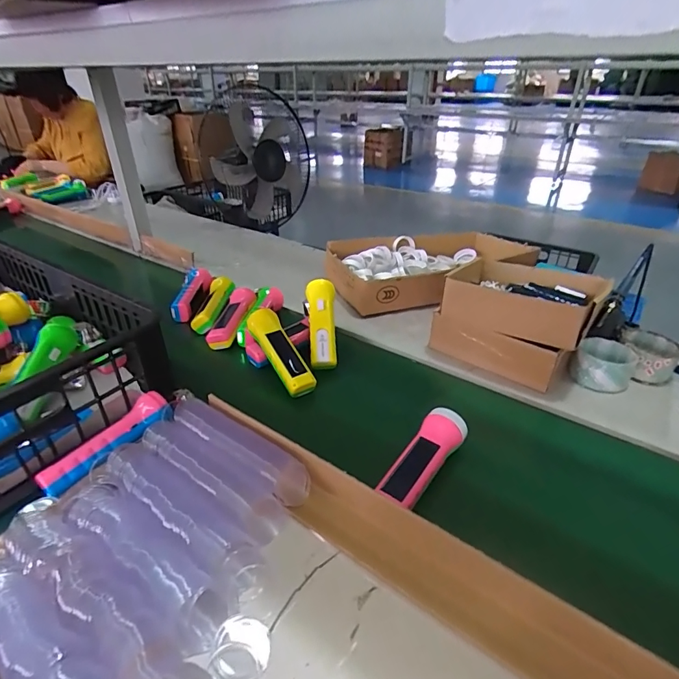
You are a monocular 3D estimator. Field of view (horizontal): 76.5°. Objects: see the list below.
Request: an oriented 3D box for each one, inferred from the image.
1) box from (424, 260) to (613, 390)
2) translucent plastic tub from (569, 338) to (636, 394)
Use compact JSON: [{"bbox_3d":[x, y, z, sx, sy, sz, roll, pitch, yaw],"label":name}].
[{"bbox_3d":[0.307,-0.042,0.738,0.217,0.153,0.202,23,39,32],"label":"box"},{"bbox_3d":[0.414,0.041,0.682,0.082,0.053,0.082,-1,32,0],"label":"translucent plastic tub"}]

